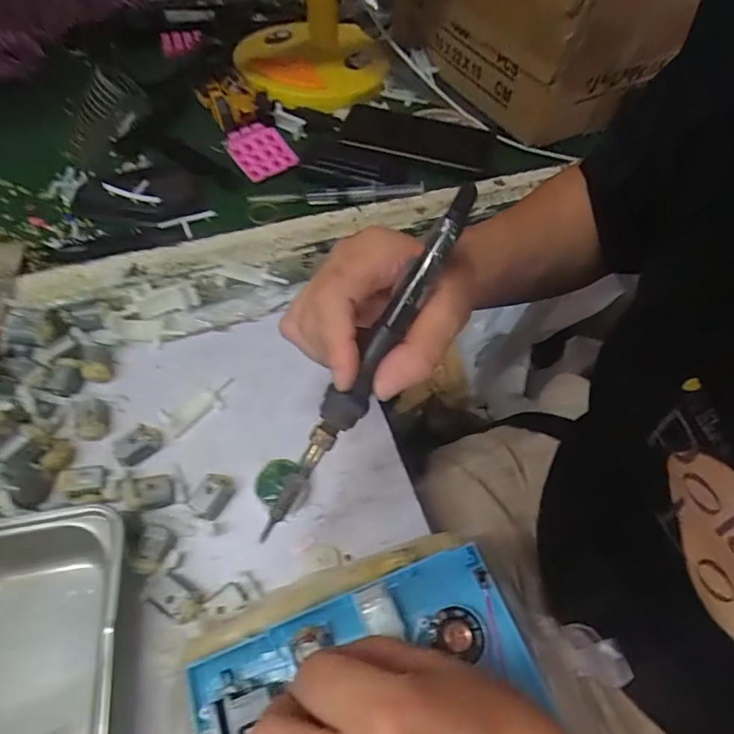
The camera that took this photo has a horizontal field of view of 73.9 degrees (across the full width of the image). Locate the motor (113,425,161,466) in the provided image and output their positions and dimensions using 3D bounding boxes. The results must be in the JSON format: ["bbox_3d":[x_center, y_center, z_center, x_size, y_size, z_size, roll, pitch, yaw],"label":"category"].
[{"bbox_3d":[-0.158,0.054,0.336,0.018,0.013,0.031,38,63,20],"label":"motor"}]

